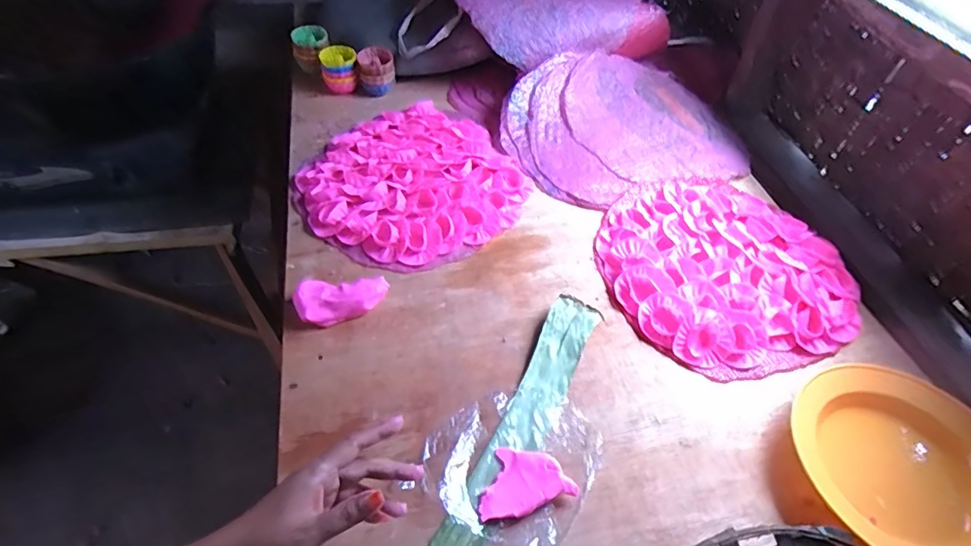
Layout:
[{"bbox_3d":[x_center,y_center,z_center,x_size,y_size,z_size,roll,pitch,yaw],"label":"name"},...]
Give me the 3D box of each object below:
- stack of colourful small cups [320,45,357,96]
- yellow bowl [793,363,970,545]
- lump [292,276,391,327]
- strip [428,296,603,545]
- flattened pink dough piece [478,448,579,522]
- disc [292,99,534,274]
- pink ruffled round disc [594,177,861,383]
[{"bbox_3d":[-0.261,-0.362,0.914,0.062,0.065,0.059,-9,51,-12],"label":"stack of colourful small cups"},{"bbox_3d":[0.411,0.198,0.513,0.186,0.066,0.215,-13,52,-16],"label":"yellow bowl"},{"bbox_3d":[-0.174,0.034,0.617,0.109,0.035,0.054,-2,50,-6],"label":"lump"},{"bbox_3d":[0.022,0.183,0.523,0.056,0.015,0.408,25,52,16],"label":"strip"},{"bbox_3d":[0.040,0.205,0.503,0.091,0.018,0.064,-2,50,-5],"label":"flattened pink dough piece"},{"bbox_3d":[-0.107,-0.139,0.761,0.311,0.022,0.299,3,54,-4],"label":"disc"},{"bbox_3d":[0.318,-0.014,0.694,0.305,0.032,0.316,2,50,-2],"label":"pink ruffled round disc"}]

